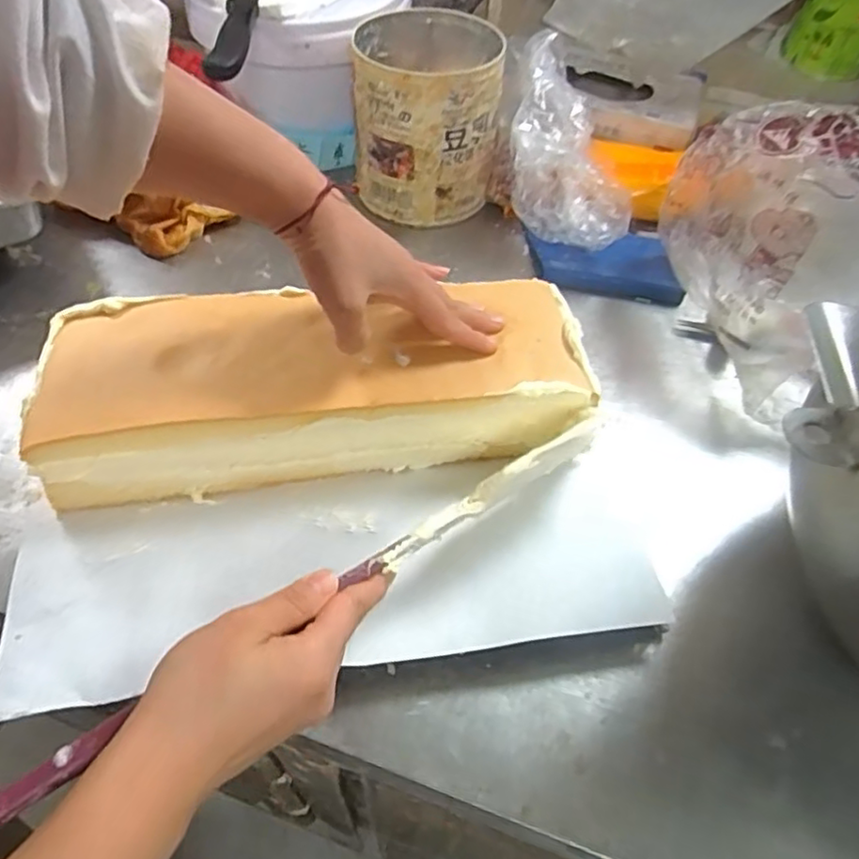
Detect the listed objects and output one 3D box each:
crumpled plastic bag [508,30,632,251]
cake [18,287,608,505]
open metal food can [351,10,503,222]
[{"bbox_3d":[0.133,-0.265,0.613,0.119,0.131,0.148,8,52,4],"label":"crumpled plastic bag"},{"bbox_3d":[-0.072,-0.030,0.443,0.343,0.071,0.116,-4,52,-6],"label":"cake"},{"bbox_3d":[-0.003,-0.320,0.667,0.144,0.146,0.148,2,52,-1],"label":"open metal food can"}]

